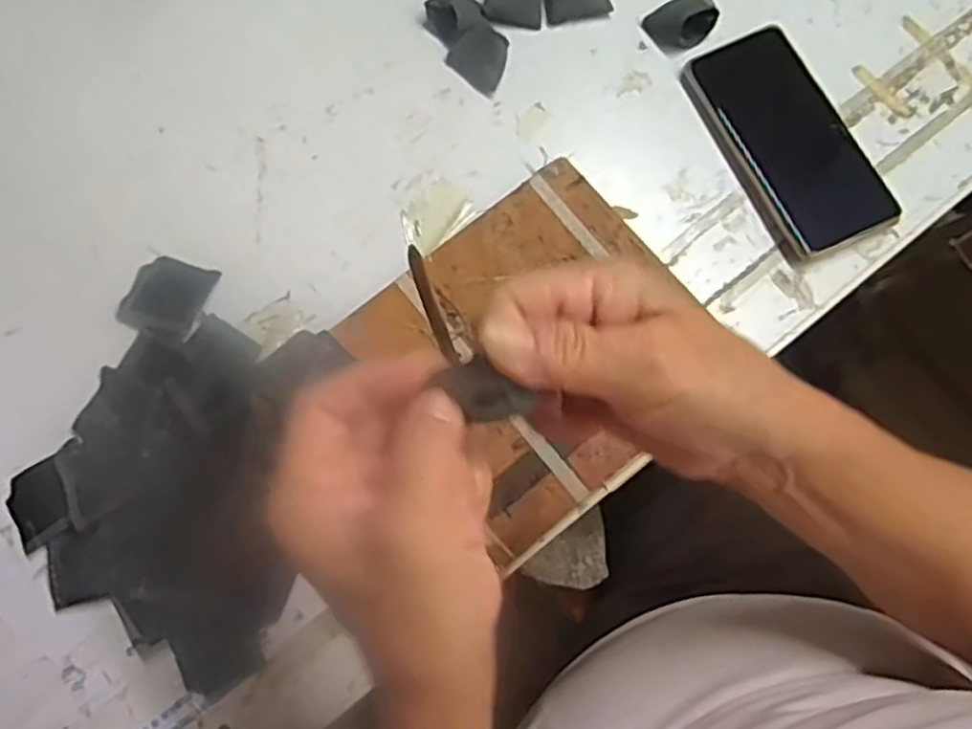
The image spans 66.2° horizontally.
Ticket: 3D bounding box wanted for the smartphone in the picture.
[{"bbox_3d":[0.203,-0.149,0.495,0.081,0.011,0.157,-25,79,-4],"label":"smartphone"}]

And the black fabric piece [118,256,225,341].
[{"bbox_3d":[-0.203,-0.044,0.475,0.051,0.005,0.049,17,79,4],"label":"black fabric piece"}]

